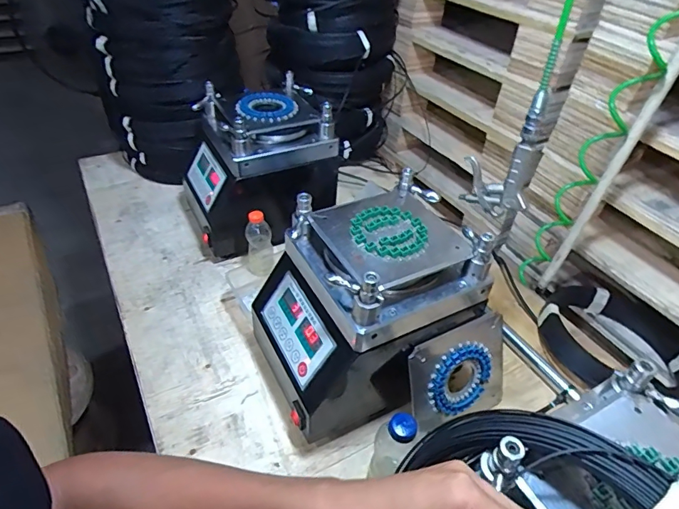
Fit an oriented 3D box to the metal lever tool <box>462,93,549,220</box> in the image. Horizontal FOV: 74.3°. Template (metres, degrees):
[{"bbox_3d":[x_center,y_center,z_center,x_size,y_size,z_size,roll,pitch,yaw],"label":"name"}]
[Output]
[{"bbox_3d":[0.221,-0.132,0.600,0.089,0.168,0.022,25,46,23],"label":"metal lever tool"}]

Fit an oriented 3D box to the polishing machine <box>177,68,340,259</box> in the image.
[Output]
[{"bbox_3d":[-0.172,-0.183,0.969,0.300,0.288,0.249,-17,45,-21],"label":"polishing machine"}]

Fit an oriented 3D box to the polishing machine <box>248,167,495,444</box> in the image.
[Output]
[{"bbox_3d":[0.035,0.093,0.684,0.282,0.306,0.215,-15,45,-20],"label":"polishing machine"}]

